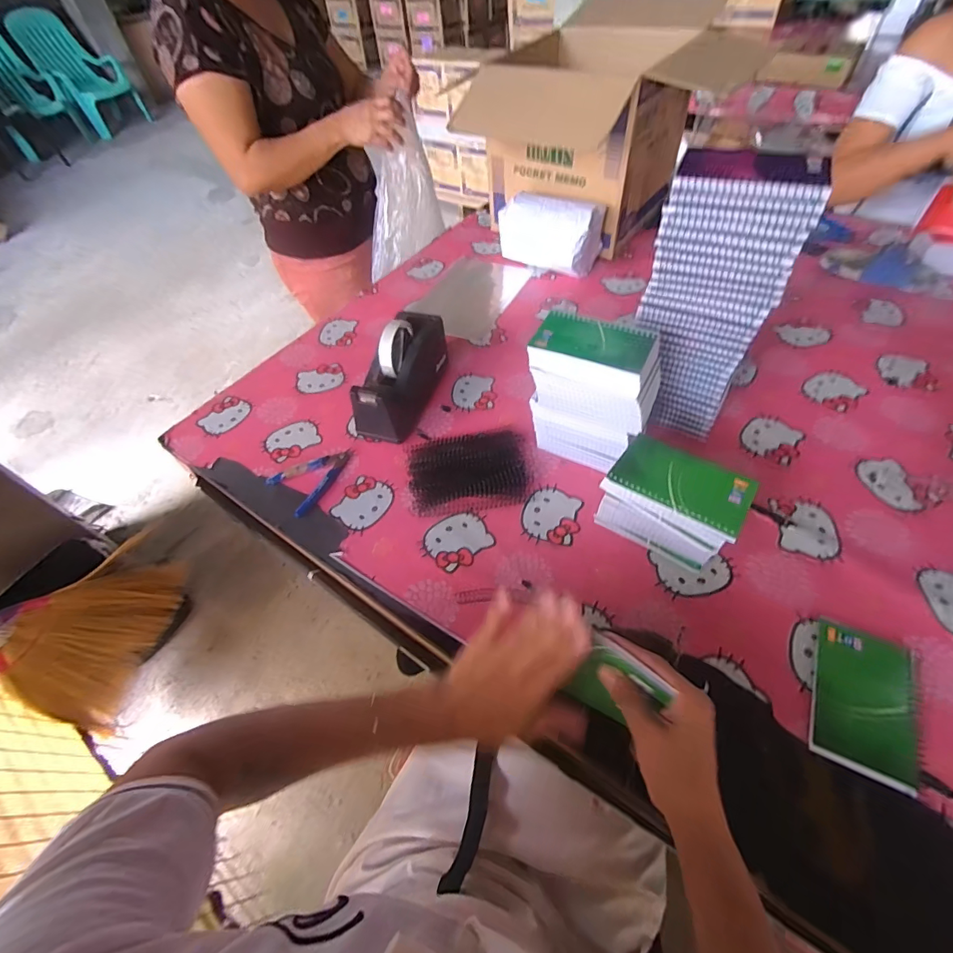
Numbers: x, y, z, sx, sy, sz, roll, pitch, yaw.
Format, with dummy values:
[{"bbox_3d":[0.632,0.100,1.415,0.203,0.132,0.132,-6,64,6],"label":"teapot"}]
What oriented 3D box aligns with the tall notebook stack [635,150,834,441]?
[{"bbox_3d":[0.272,-0.194,0.556,0.139,0.326,0.085,15,56,16],"label":"tall notebook stack"}]

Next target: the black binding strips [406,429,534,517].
[{"bbox_3d":[-0.009,-0.014,0.616,0.164,0.022,0.127,-8,53,-1],"label":"black binding strips"}]

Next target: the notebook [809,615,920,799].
[{"bbox_3d":[0.372,0.212,0.428,0.082,0.012,0.136,21,58,19],"label":"notebook"}]

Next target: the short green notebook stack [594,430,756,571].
[{"bbox_3d":[0.218,0.036,0.513,0.133,0.109,0.079,29,61,24],"label":"short green notebook stack"}]

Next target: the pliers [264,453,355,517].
[{"bbox_3d":[-0.224,-0.004,0.630,0.083,0.013,0.113,37,65,27],"label":"pliers"}]

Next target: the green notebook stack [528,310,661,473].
[{"bbox_3d":[0.148,-0.102,0.587,0.153,0.181,0.089,25,59,21],"label":"green notebook stack"}]

